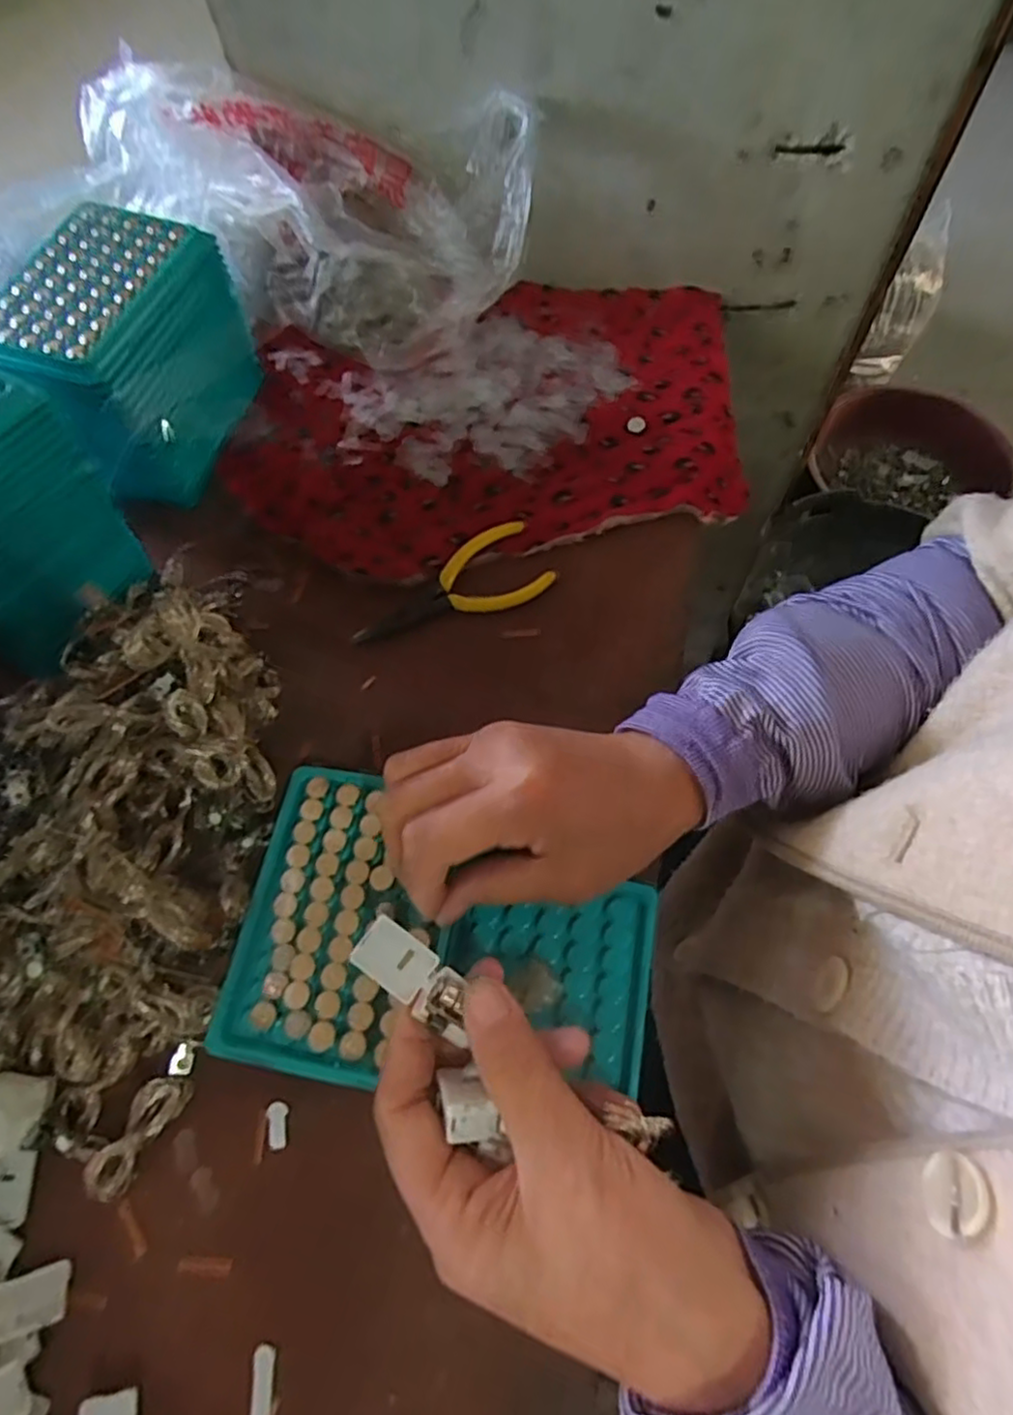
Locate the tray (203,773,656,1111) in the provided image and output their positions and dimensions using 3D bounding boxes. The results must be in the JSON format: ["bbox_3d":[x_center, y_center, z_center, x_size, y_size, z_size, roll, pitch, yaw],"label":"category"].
[{"bbox_3d":[-0.076,0.097,0.315,0.088,0.021,0.130,10,66,7],"label":"tray"}]

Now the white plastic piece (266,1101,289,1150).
[{"bbox_3d":[-0.099,0.183,0.293,0.009,0.004,0.019,-18,66,-6],"label":"white plastic piece"}]

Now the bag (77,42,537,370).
[{"bbox_3d":[-0.133,-0.337,0.458,0.291,0.113,0.108,15,67,9],"label":"bag"}]

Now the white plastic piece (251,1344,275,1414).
[{"bbox_3d":[-0.094,0.260,0.257,0.008,0.004,0.024,-10,65,-2],"label":"white plastic piece"}]

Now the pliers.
[{"bbox_3d":[-0.033,-0.067,0.397,0.118,0.011,0.048,-27,67,-10],"label":"pliers"}]

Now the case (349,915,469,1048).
[{"bbox_3d":[-0.031,0.097,0.239,0.050,0.007,0.020,42,73,4],"label":"case"}]

